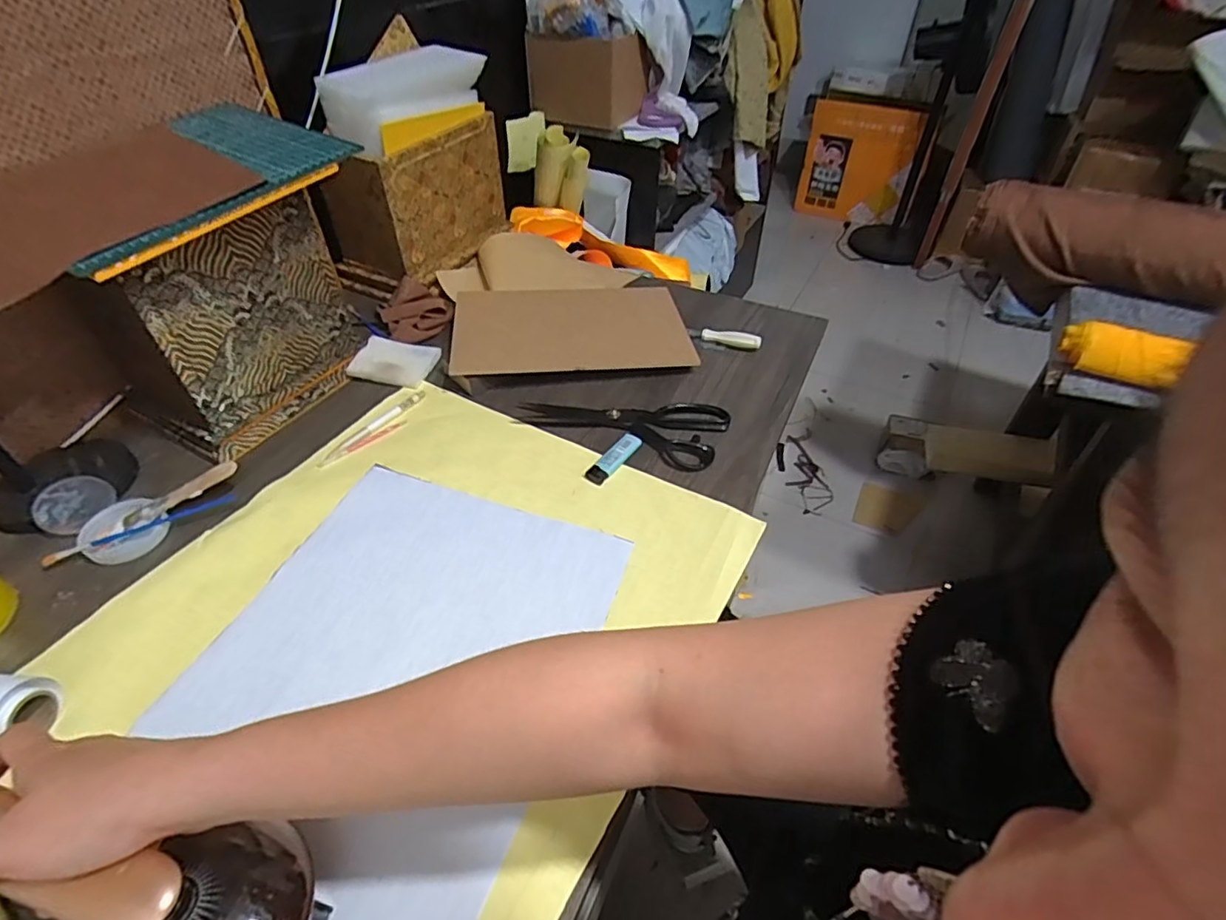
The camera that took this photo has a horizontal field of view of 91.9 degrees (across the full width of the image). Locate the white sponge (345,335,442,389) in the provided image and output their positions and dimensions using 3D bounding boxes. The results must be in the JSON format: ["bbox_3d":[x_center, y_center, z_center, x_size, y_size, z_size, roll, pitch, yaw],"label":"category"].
[{"bbox_3d":[-0.284,-0.130,0.777,0.095,0.009,0.077,16,56,-2],"label":"white sponge"}]

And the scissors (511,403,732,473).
[{"bbox_3d":[0.009,-0.045,0.697,0.237,0.014,0.101,11,46,11],"label":"scissors"}]

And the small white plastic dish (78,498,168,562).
[{"bbox_3d":[-0.479,0.067,0.582,0.065,0.021,0.067,0,45,0],"label":"small white plastic dish"}]

